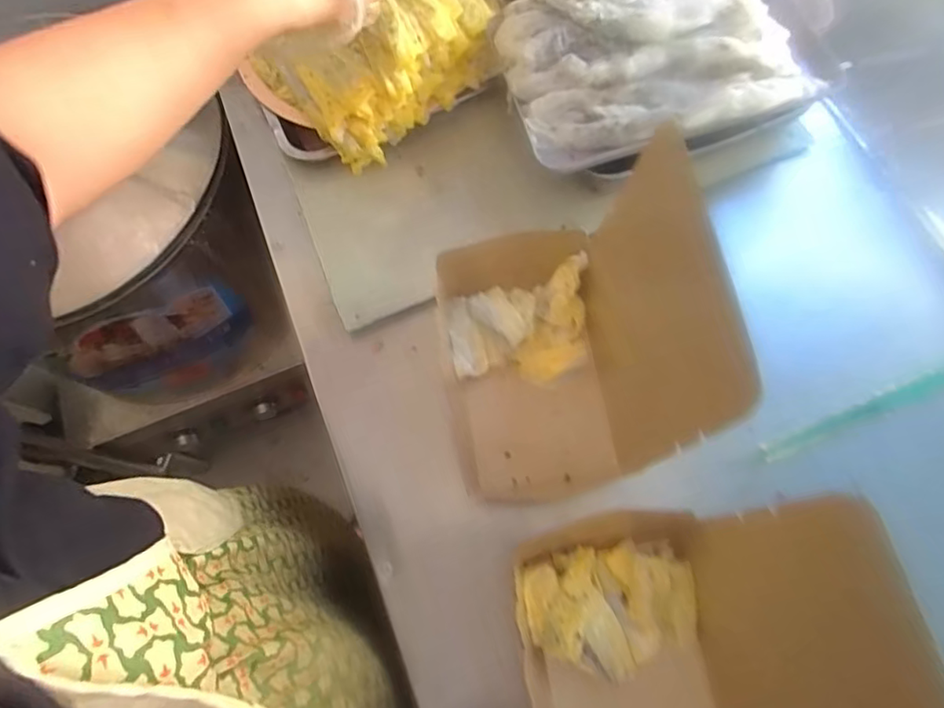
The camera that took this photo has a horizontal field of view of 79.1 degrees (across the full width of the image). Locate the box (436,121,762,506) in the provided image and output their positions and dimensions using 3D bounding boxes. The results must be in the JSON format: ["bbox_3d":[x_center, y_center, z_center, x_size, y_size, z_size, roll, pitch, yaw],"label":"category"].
[{"bbox_3d":[0.100,-0.014,0.492,0.261,0.083,0.230,-21,74,-5],"label":"box"}]

